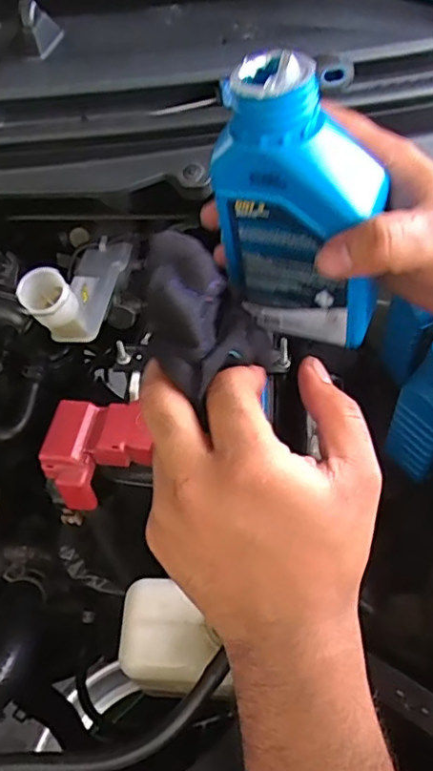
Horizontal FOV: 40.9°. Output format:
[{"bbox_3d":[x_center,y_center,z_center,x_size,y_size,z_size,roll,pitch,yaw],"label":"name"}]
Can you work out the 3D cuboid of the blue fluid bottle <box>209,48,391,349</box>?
[{"bbox_3d":[0.041,-0.080,0.278,0.071,0.138,0.050,24,56,36],"label":"blue fluid bottle"}]

